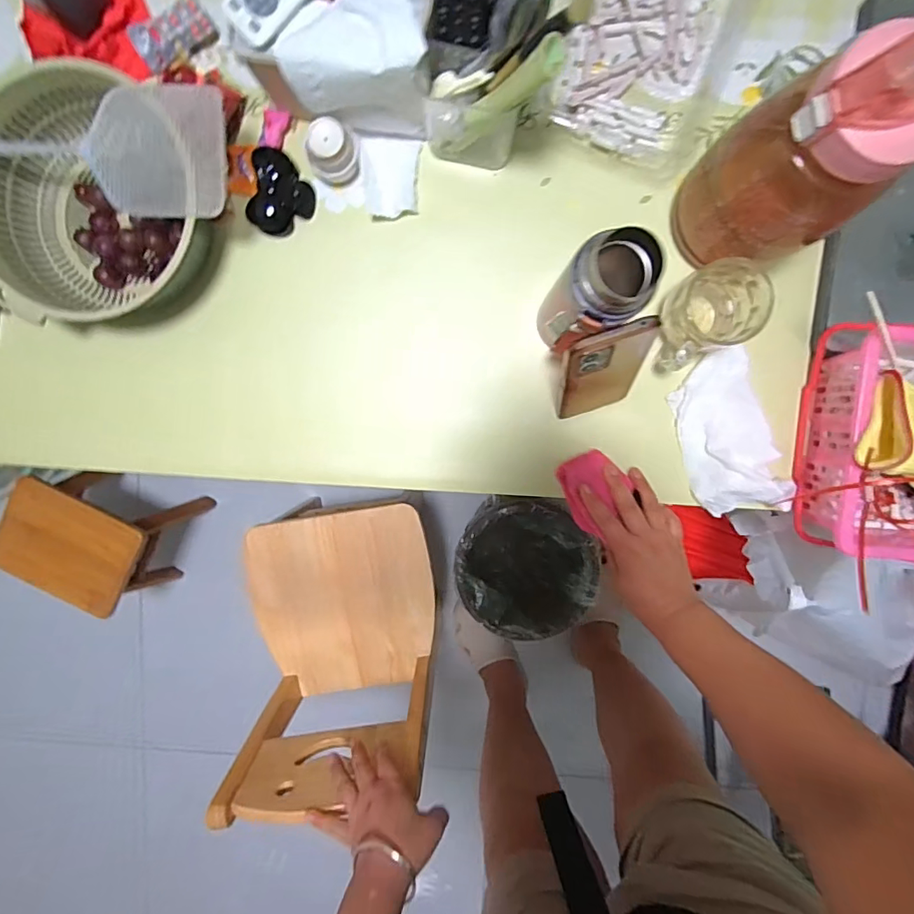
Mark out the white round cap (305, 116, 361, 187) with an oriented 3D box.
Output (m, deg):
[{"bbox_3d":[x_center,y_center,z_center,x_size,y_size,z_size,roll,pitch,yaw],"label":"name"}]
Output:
[{"bbox_3d":[-0.125,-0.305,0.492,0.053,0.046,0.049,0,94,2],"label":"white round cap"}]

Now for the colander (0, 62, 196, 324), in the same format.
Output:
[{"bbox_3d":[-0.366,-0.245,0.496,0.222,0.075,0.223,-12,96,3],"label":"colander"}]

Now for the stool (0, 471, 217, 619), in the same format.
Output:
[{"bbox_3d":[-0.658,0.141,0.954,0.239,0.233,0.205,27,96,-1],"label":"stool"}]

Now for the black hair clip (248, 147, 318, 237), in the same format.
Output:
[{"bbox_3d":[-0.181,-0.275,0.513,0.059,0.027,0.079,8,97,1],"label":"black hair clip"}]

